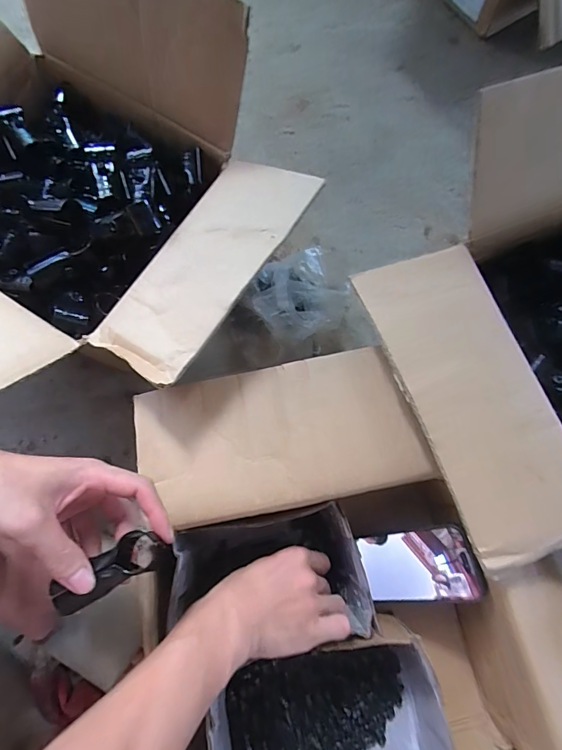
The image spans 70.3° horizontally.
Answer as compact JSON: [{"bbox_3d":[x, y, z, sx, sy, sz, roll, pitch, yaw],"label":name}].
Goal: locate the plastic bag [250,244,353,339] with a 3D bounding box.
[{"bbox_3d":[0.027,-0.099,0.500,0.114,0.066,0.120,-3,76,1],"label":"plastic bag"}]

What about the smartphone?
[{"bbox_3d":[0.140,0.199,0.417,0.125,0.004,0.070,-27,71,37],"label":"smartphone"}]

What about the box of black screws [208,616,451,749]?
[{"bbox_3d":[0.046,0.338,0.390,0.216,0.099,0.153,-7,76,0],"label":"box of black screws"}]

